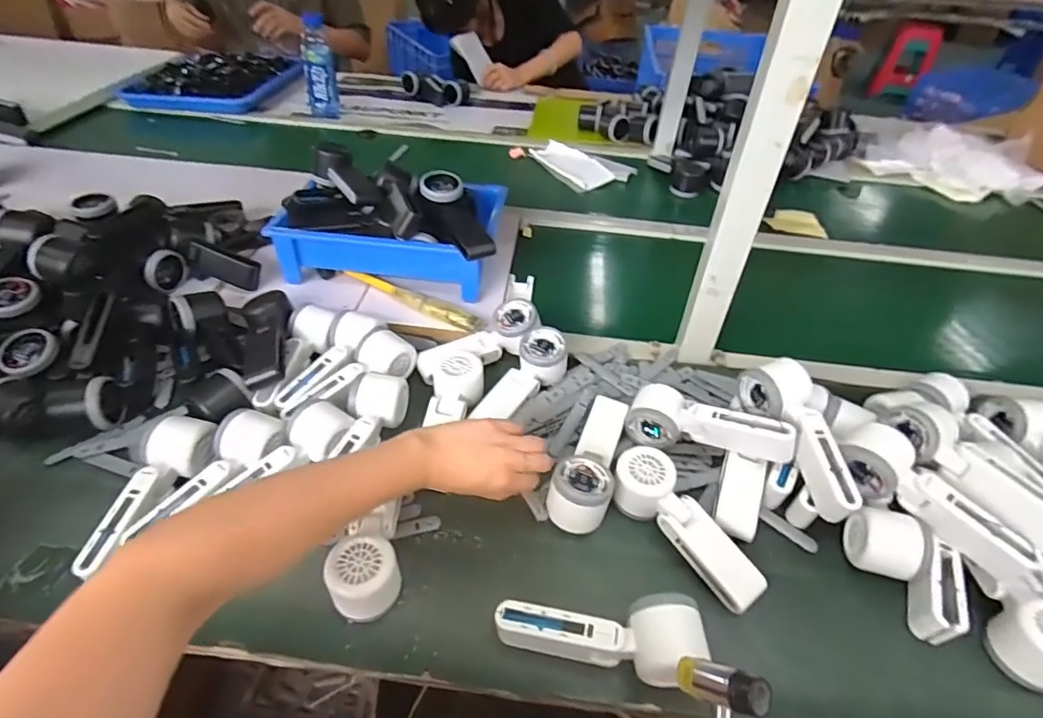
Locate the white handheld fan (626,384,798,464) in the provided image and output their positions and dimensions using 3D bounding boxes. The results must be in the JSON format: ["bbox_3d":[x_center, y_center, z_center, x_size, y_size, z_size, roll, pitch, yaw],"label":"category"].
[{"bbox_3d":[0.199,0.069,0.571,0.166,0.053,0.057,9,42,25],"label":"white handheld fan"}]

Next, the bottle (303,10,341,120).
[{"bbox_3d":[-0.473,-0.679,1.246,0.072,0.189,0.077,-13,46,-17],"label":"bottle"}]

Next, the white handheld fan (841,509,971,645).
[{"bbox_3d":[0.346,0.189,0.484,0.092,0.053,0.086,22,46,19],"label":"white handheld fan"}]

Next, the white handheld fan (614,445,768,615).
[{"bbox_3d":[0.156,0.151,0.505,0.060,0.040,0.164,-31,53,-31],"label":"white handheld fan"}]

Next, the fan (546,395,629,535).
[{"bbox_3d":[0.077,0.100,0.558,0.058,0.044,0.169,18,45,15],"label":"fan"}]

